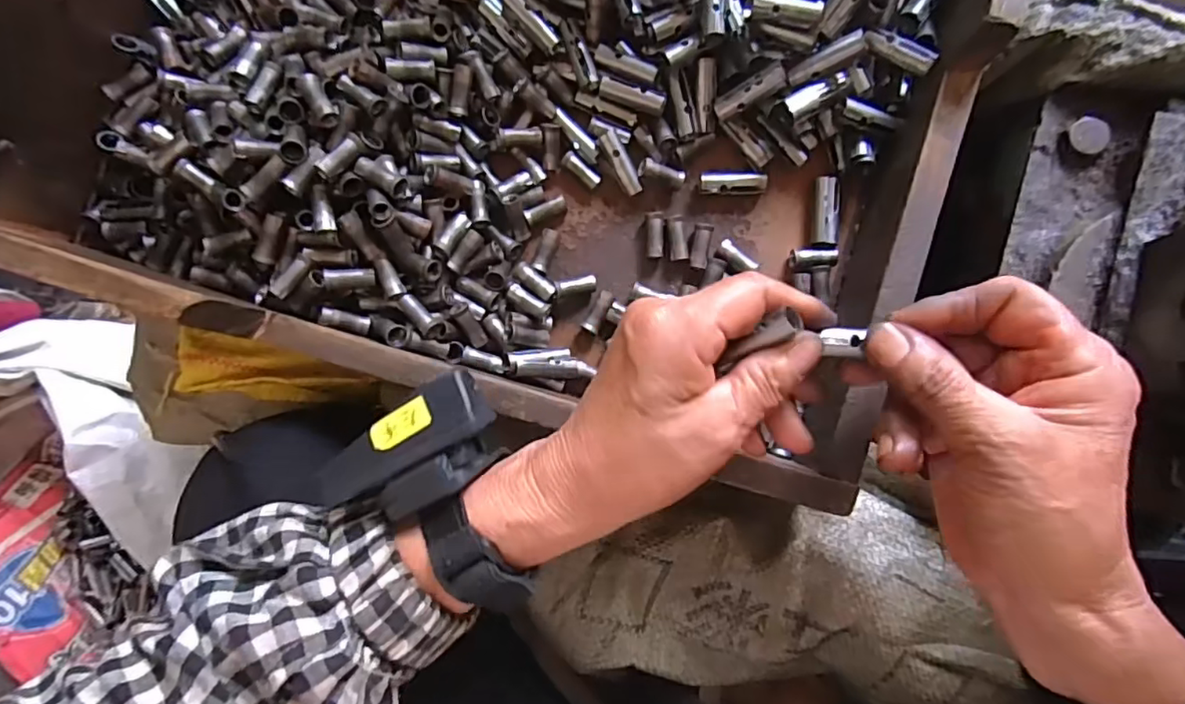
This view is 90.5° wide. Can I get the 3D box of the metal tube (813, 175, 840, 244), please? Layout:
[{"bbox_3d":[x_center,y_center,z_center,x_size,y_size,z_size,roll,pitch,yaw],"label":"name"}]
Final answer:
[{"bbox_3d":[0.131,-0.079,0.327,0.013,0.008,0.037,5,88,4],"label":"metal tube"}]

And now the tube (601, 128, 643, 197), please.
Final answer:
[{"bbox_3d":[0.016,-0.106,0.329,0.011,0.007,0.038,-27,100,2],"label":"tube"}]

